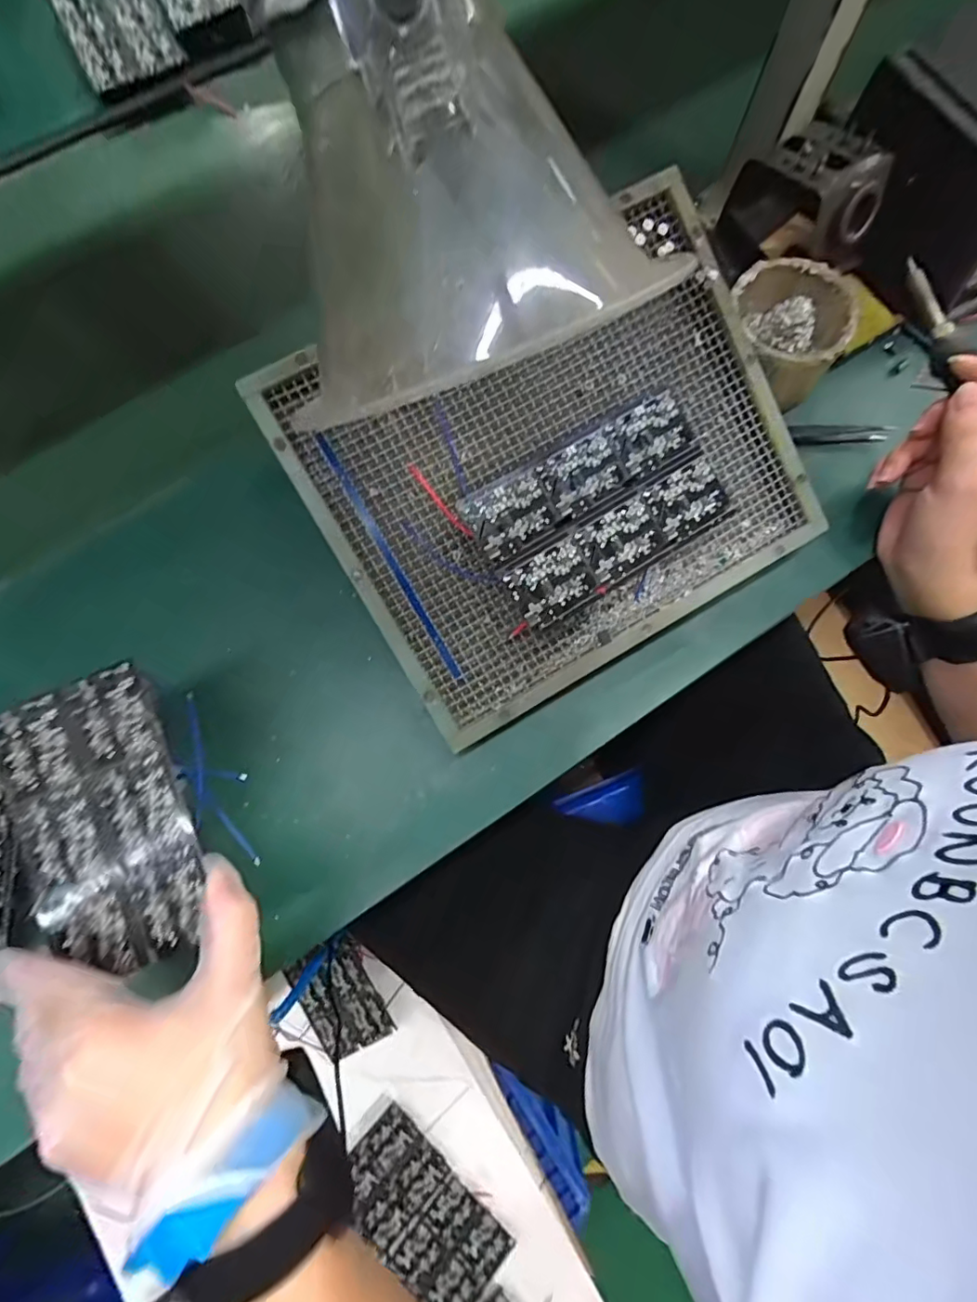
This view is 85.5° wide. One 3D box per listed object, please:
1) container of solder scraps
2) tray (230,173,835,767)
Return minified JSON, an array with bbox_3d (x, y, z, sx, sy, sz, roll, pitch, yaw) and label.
[{"bbox_3d":[0.215,-0.234,0.388,0.083,0.049,0.089,0,76,1],"label":"container of solder scraps"},{"bbox_3d":[0.050,-0.111,0.326,0.295,0.028,0.239,-29,100,-7],"label":"tray"}]

